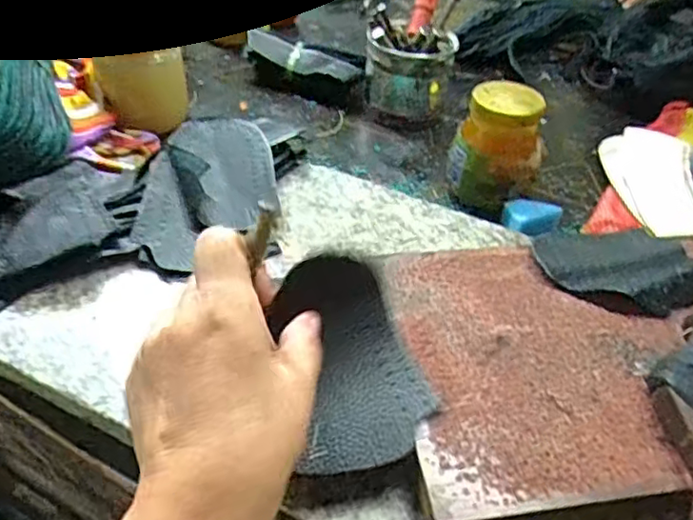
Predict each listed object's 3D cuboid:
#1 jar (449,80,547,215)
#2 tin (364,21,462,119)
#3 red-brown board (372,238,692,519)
[{"bbox_3d":[0.122,-0.091,0.507,0.060,0.081,0.063,-19,47,-26],"label":"jar"},{"bbox_3d":[0.063,-0.187,0.628,0.079,0.083,0.070,17,42,13],"label":"tin"},{"bbox_3d":[0.163,0.049,0.365,0.270,0.014,0.177,-2,42,-9],"label":"red-brown board"}]

